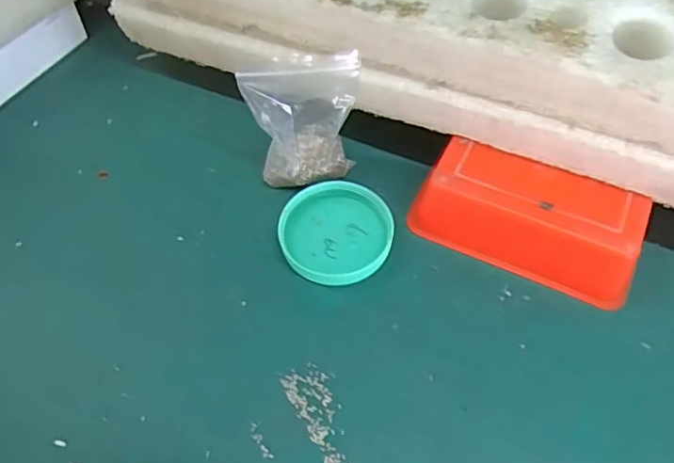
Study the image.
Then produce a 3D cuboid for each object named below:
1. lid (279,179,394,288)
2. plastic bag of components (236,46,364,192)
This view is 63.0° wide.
[{"bbox_3d":[0.000,-0.001,0.330,0.064,0.014,0.066,-1,56,2],"label":"lid"},{"bbox_3d":[-0.018,-0.063,0.328,0.065,0.085,0.028,-7,56,-2],"label":"plastic bag of components"}]

